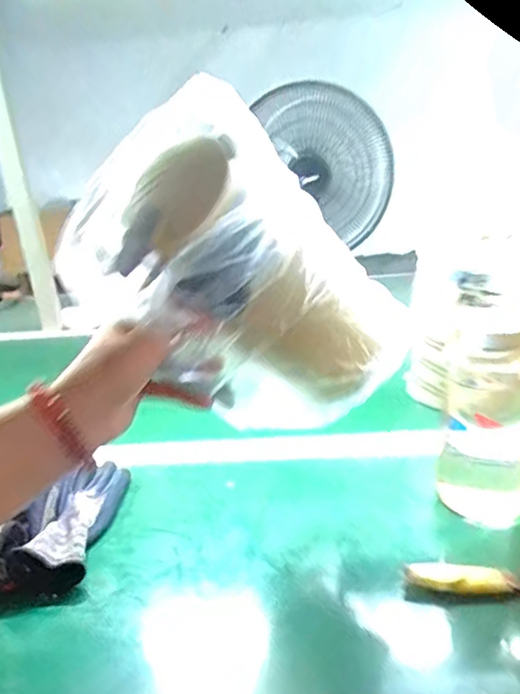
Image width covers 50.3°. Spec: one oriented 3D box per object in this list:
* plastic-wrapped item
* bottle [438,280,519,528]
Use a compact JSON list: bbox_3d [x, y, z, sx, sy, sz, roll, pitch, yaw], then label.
[{"bbox_3d":[0.005,-0.039,0.442,0.140,0.290,0.122,-50,37,-16],"label":"plastic-wrapped item"},{"bbox_3d":[0.222,0.056,0.549,0.090,0.229,0.085,1,22,17],"label":"bottle"}]

